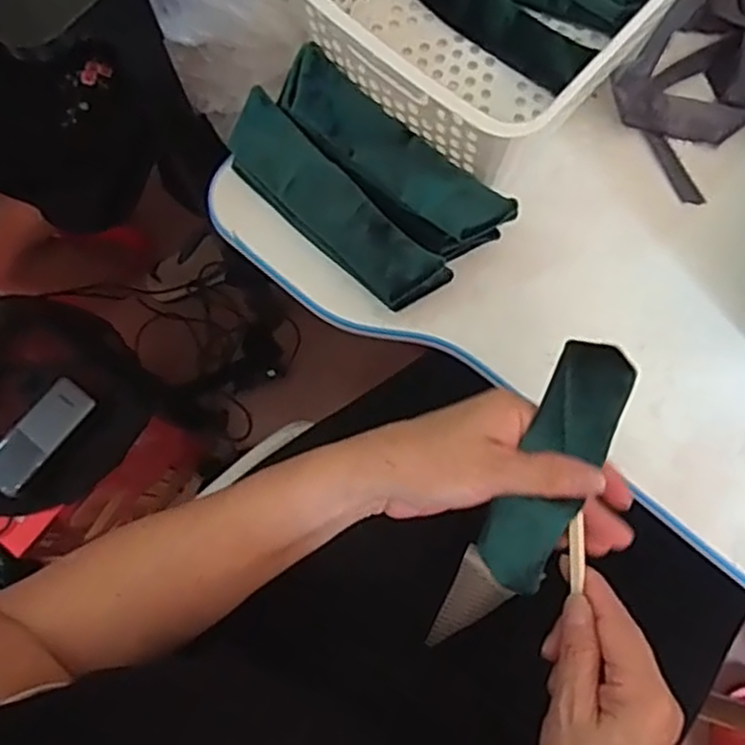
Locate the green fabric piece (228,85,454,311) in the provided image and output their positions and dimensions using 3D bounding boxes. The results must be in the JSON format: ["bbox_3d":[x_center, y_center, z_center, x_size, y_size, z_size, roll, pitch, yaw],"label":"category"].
[{"bbox_3d":[-0.030,-0.114,0.496,0.048,0.028,0.183,-44,80,-8],"label":"green fabric piece"}]

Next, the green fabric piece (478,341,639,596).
[{"bbox_3d":[0.095,0.057,0.395,0.041,0.023,0.148,21,109,6],"label":"green fabric piece"}]

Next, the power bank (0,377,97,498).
[{"bbox_3d":[-0.341,0.065,0.743,0.056,0.022,0.126,39,81,9],"label":"power bank"}]

